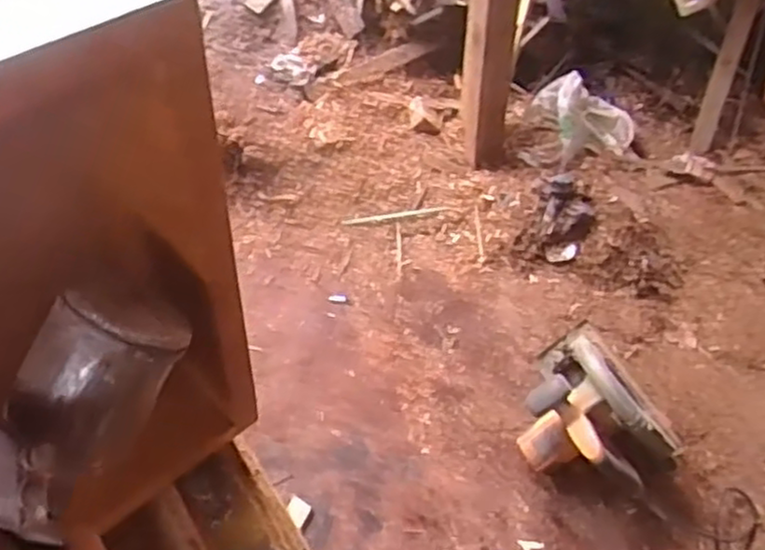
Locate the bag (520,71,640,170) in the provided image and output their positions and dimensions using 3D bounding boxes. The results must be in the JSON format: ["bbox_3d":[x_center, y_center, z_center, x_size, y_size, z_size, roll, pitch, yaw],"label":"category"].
[{"bbox_3d":[0.489,-0.377,1.788,0.261,0.098,0.267,14,55,10],"label":"bag"}]

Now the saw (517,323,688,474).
[{"bbox_3d":[0.374,0.227,1.363,0.253,0.171,0.301,-16,55,-12],"label":"saw"}]

